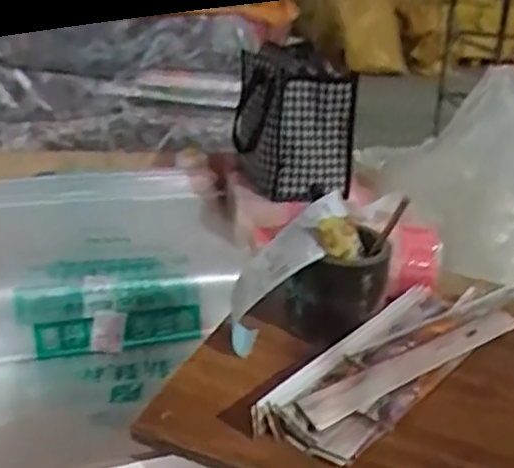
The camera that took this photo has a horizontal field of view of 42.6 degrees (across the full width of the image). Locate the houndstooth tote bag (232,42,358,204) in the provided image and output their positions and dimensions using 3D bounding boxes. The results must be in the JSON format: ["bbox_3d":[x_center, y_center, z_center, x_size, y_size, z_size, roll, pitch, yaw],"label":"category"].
[{"bbox_3d":[0.064,-0.224,1.307,0.185,0.224,0.320,-1,24,-12],"label":"houndstooth tote bag"}]

